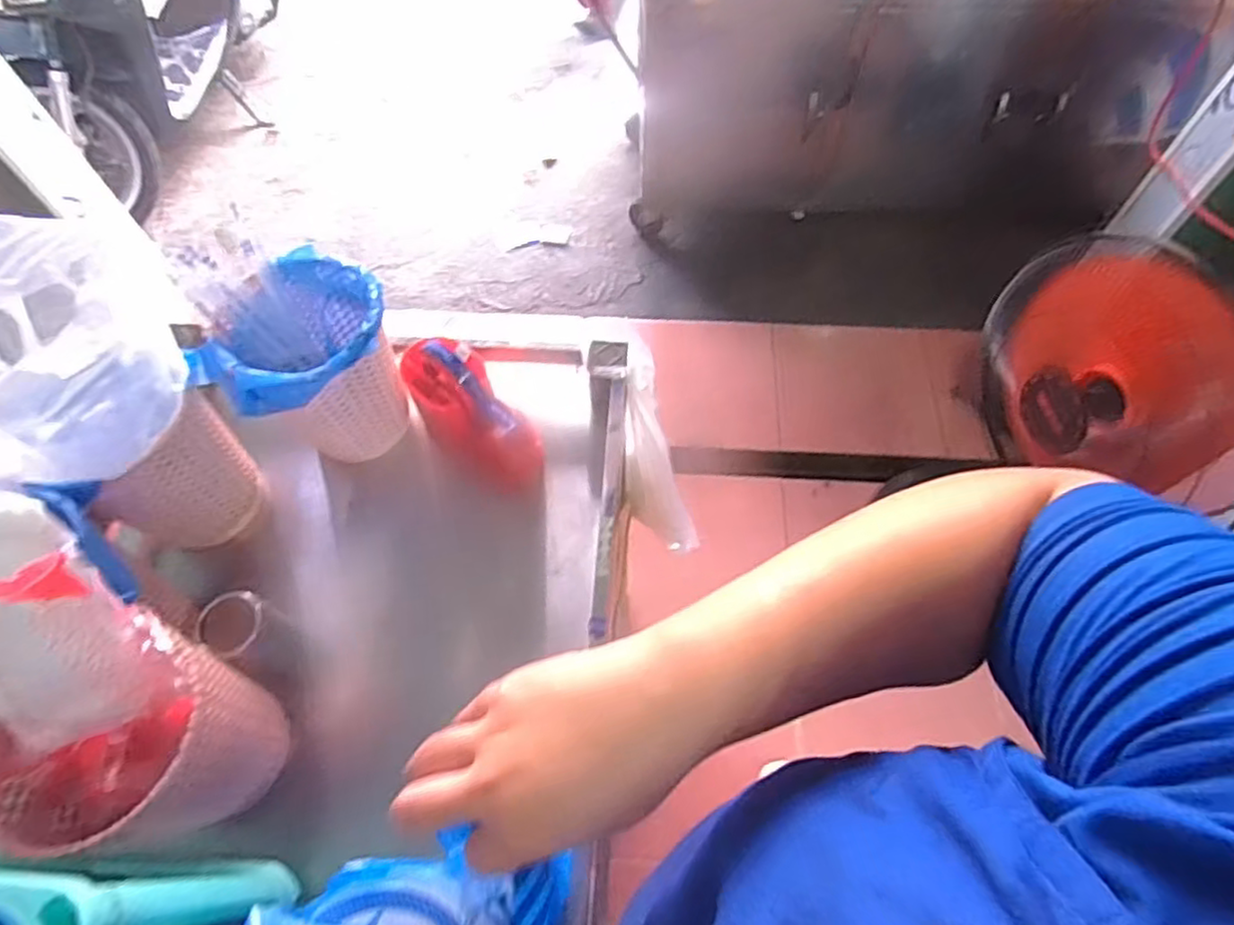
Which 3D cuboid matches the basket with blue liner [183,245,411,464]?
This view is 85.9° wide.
[{"bbox_3d":[-0.282,-0.085,0.634,0.141,0.180,0.153,32,67,18],"label":"basket with blue liner"}]

